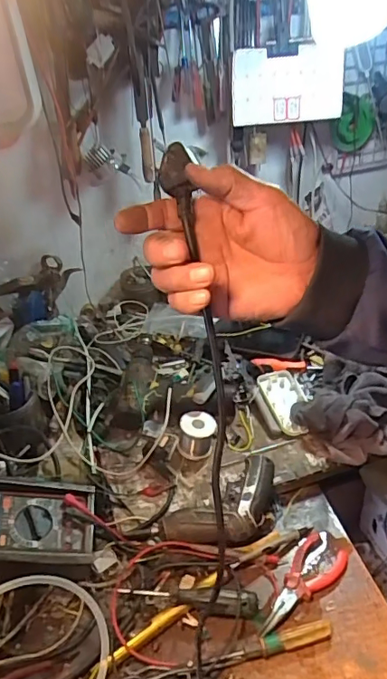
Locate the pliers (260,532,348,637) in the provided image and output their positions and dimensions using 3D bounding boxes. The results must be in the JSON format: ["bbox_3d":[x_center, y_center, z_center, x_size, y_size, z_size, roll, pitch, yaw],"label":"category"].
[{"bbox_3d":[0.132,0.296,0.610,0.060,0.018,0.148,22,44,32],"label":"pliers"}]

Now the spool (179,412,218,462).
[{"bbox_3d":[0.006,0.143,0.760,0.058,0.057,0.051,-8,36,-3],"label":"spool"}]

